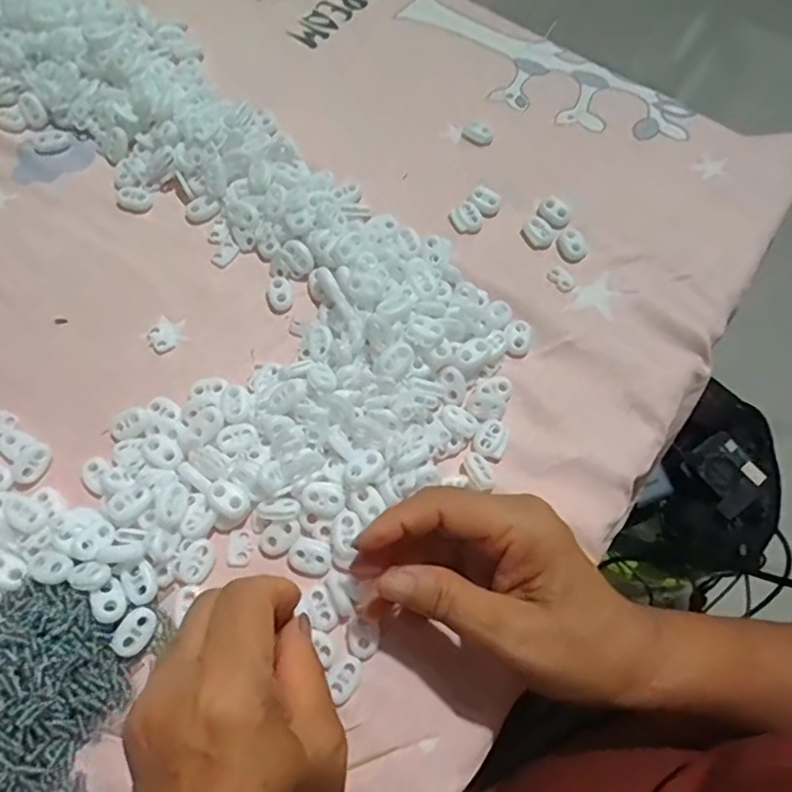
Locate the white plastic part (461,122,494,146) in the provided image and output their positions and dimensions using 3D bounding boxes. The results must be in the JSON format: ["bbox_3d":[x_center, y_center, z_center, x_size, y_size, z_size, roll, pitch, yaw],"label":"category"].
[{"bbox_3d":[0.057,-0.184,0.418,0.022,0.006,0.014,25,69,7],"label":"white plastic part"}]

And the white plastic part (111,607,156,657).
[{"bbox_3d":[-0.125,0.112,0.285,0.014,0.005,0.022,29,70,8],"label":"white plastic part"}]

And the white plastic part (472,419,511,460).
[{"bbox_3d":[0.054,0.023,0.333,0.017,0.004,0.021,29,69,8],"label":"white plastic part"}]

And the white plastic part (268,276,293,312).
[{"bbox_3d":[-0.071,-0.063,0.365,0.014,0.004,0.022,-16,70,-9],"label":"white plastic part"}]

